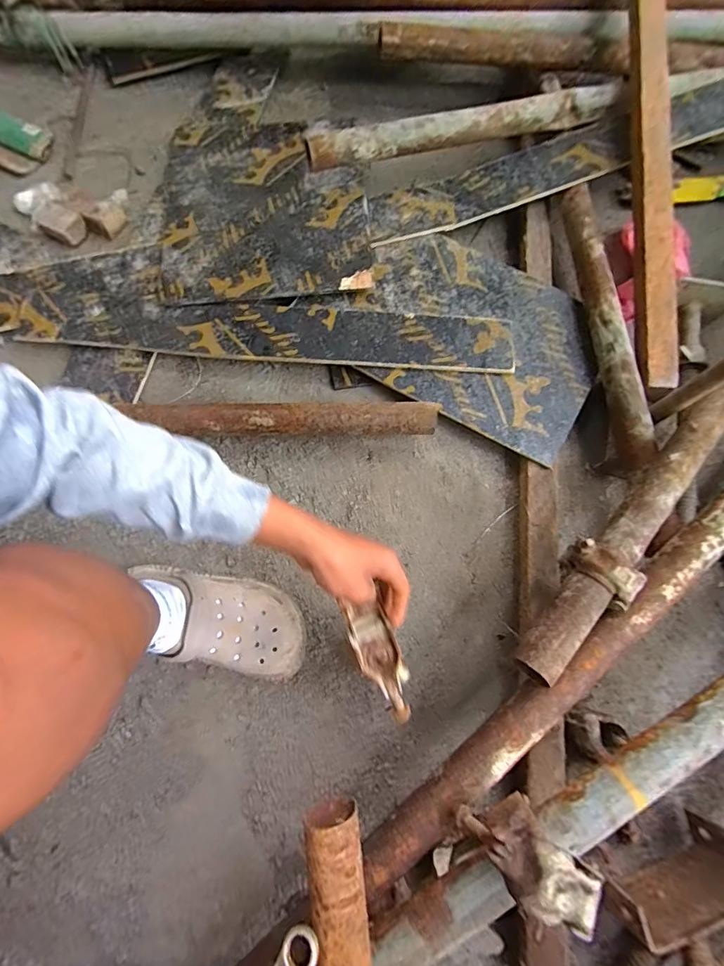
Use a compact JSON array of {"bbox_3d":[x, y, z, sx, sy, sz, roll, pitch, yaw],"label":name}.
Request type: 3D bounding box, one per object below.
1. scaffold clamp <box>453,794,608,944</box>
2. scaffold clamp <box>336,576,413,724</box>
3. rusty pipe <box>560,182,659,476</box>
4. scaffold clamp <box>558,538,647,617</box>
[{"bbox_3d":[0.147,0.336,0.402,0.058,0.124,0.061,46,74,-19],"label":"scaffold clamp"},{"bbox_3d":[0.019,0.196,0.496,0.051,0.043,0.149,-21,98,-9],"label":"scaffold clamp"},{"bbox_3d":[0.381,-0.266,0.697,0.048,0.053,0.495,-2,73,-3],"label":"rusty pipe"},{"bbox_3d":[0.274,0.108,0.511,0.085,0.061,0.053,36,75,8],"label":"scaffold clamp"}]

